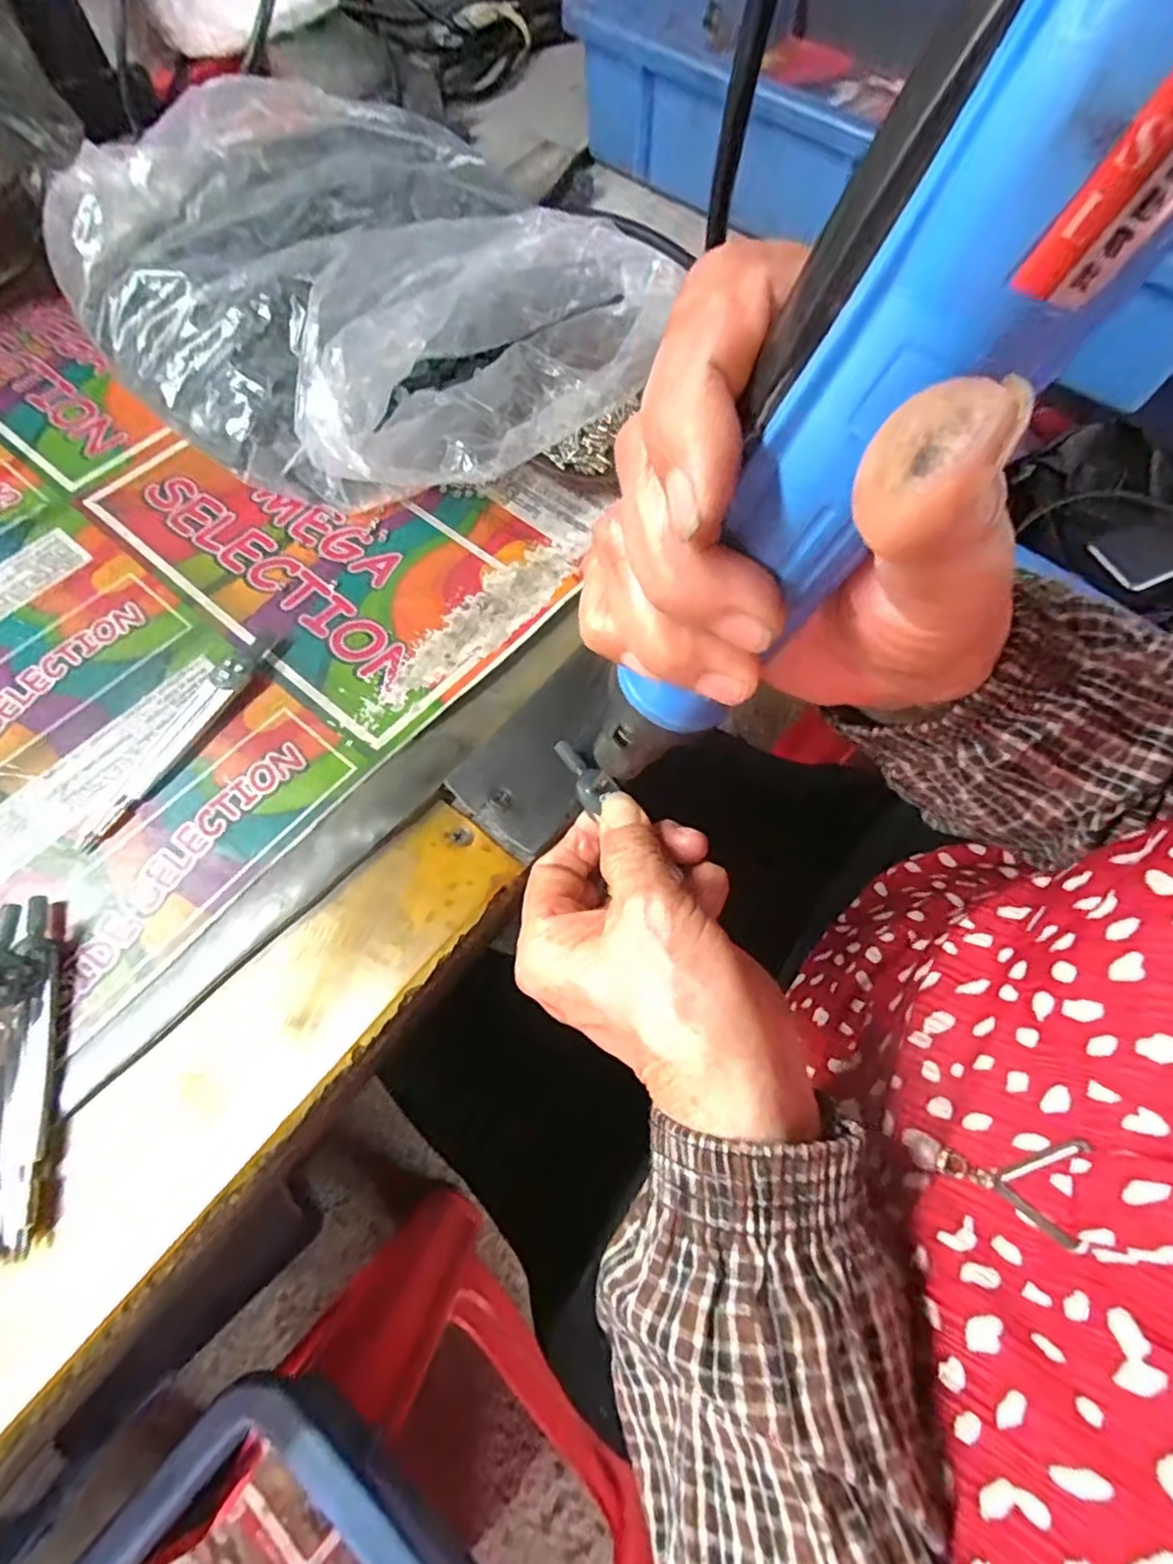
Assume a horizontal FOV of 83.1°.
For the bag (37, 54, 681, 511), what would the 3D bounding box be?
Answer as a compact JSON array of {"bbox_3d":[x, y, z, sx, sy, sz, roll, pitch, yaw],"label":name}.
[{"bbox_3d":[-0.108,-0.263,0.347,0.274,0.080,0.242,36,69,14],"label":"bag"}]

